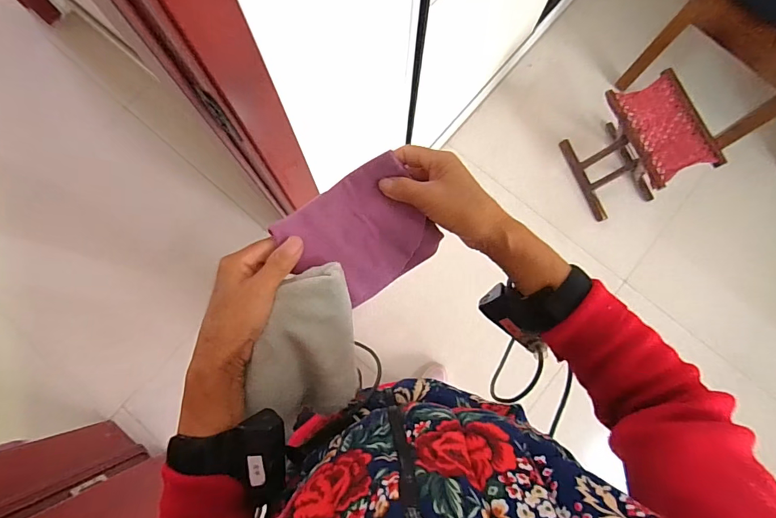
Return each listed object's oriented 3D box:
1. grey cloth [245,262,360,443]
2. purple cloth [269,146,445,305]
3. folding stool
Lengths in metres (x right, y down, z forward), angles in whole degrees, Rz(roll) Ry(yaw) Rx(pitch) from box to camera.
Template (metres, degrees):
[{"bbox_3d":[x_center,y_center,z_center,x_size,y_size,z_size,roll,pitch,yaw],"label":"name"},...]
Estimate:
[{"bbox_3d":[-0.078,0.085,0.395,0.104,0.035,0.165,-6,114,-19],"label":"grey cloth"},{"bbox_3d":[-0.025,-0.024,0.404,0.130,0.063,0.103,-34,81,-6],"label":"purple cloth"},{"bbox_3d":[0.791,-0.348,1.353,0.231,0.358,0.303,-22,80,-4],"label":"folding stool"}]

